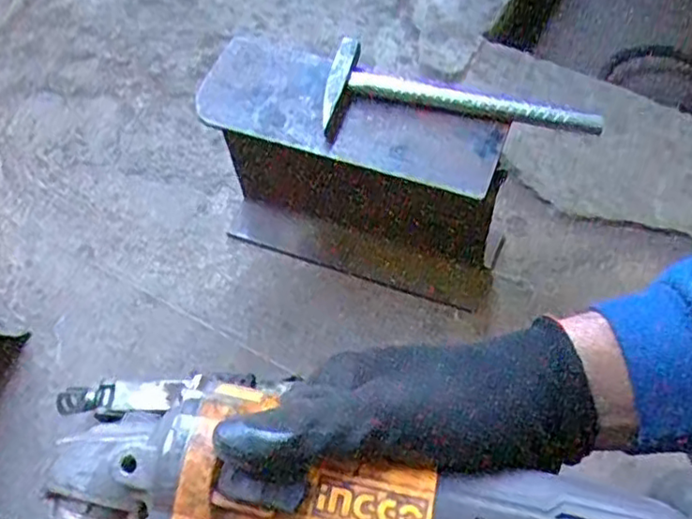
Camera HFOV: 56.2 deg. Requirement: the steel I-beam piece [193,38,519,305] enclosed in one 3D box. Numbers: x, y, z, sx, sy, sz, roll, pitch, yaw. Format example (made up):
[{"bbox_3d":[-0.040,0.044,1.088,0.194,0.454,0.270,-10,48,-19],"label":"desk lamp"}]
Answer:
[{"bbox_3d":[0.011,-0.087,0.765,0.349,0.264,0.124,21,65,13],"label":"steel I-beam piece"}]

